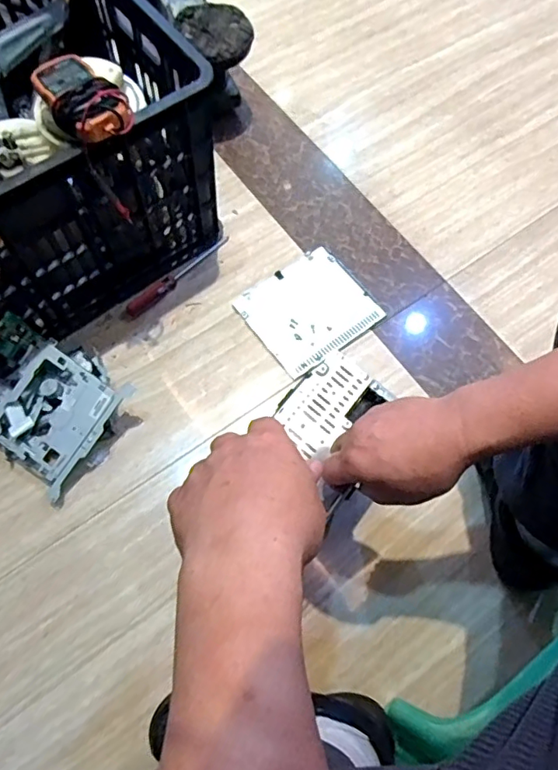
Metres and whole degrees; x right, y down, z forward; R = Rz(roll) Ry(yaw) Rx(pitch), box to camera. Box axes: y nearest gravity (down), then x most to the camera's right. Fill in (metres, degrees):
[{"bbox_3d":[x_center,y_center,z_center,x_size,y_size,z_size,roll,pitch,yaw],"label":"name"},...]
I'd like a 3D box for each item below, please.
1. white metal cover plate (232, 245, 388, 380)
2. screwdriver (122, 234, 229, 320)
[{"bbox_3d":[0.045,-0.117,0.797,0.180,0.010,0.160,-35,74,-15],"label":"white metal cover plate"},{"bbox_3d":[-0.151,-0.164,0.799,0.203,0.023,0.018,-42,76,-17],"label":"screwdriver"}]

